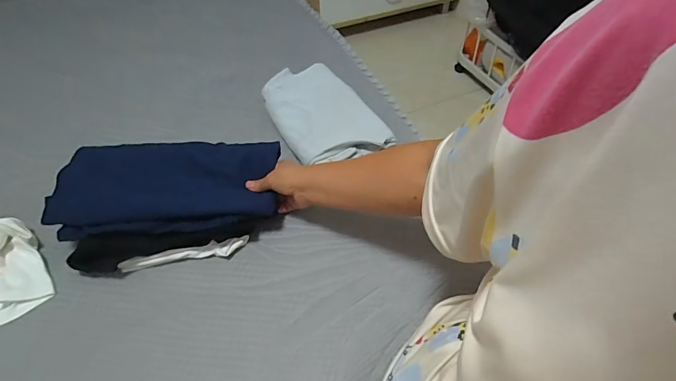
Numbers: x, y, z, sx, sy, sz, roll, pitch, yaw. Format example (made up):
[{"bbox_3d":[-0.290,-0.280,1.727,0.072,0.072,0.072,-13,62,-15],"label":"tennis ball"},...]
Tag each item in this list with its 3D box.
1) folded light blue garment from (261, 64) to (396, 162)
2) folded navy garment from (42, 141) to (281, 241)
[{"bbox_3d":[-0.036,-0.151,0.736,0.166,0.072,0.278,-22,53,-16],"label":"folded light blue garment"},{"bbox_3d":[-0.264,-0.015,0.592,0.326,0.027,0.169,-5,53,-6],"label":"folded navy garment"}]

